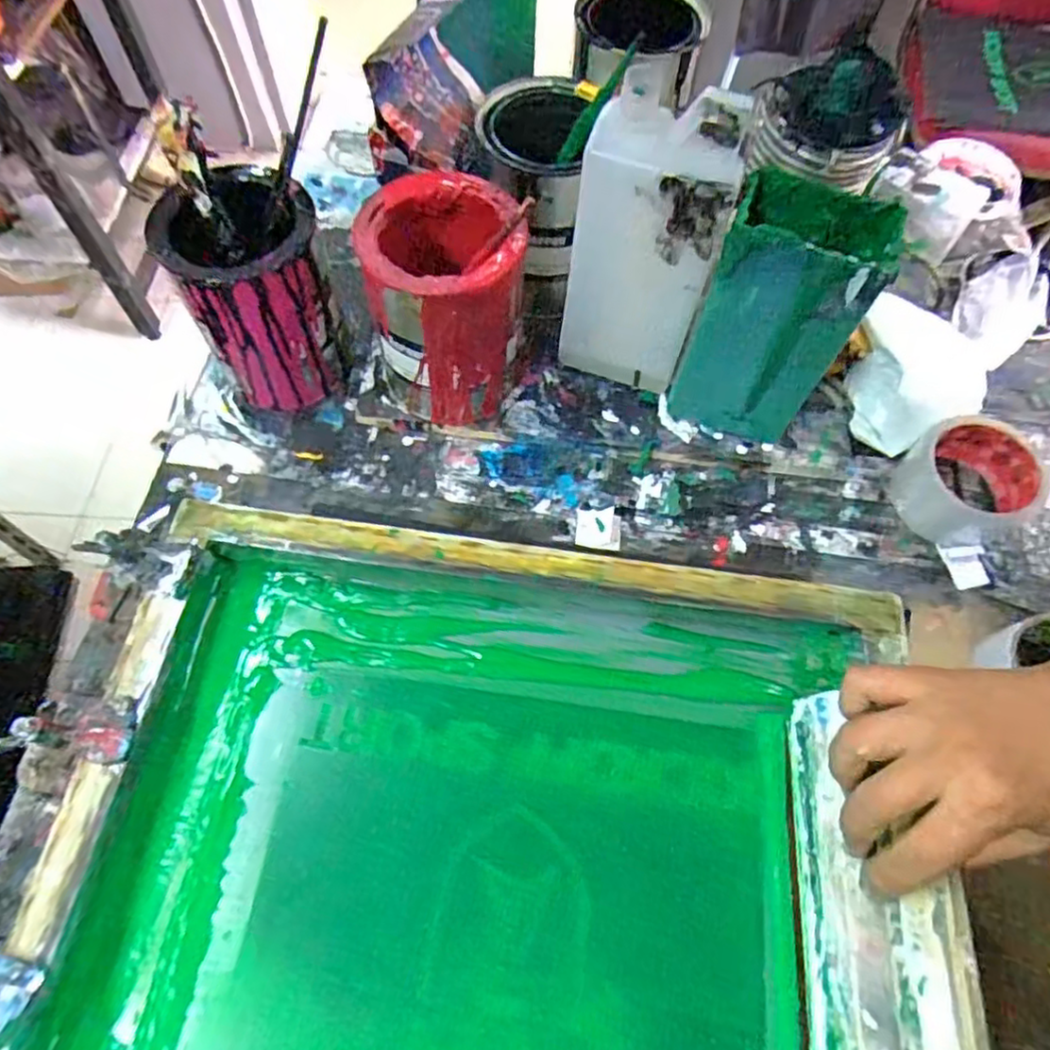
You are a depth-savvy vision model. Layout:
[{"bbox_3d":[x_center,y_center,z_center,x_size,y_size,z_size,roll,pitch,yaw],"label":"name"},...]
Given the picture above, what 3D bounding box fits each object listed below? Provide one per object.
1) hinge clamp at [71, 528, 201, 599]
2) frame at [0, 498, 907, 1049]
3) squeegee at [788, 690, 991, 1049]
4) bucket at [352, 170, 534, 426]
[{"bbox_3d":[-0.242,0.019,0.425,0.056,0.039,0.037,12,64,4],"label":"hinge clamp"},{"bbox_3d":[-0.026,0.199,0.396,0.469,0.062,0.399,9,65,2],"label":"frame"},{"bbox_3d":[0.182,0.222,0.339,0.030,0.104,0.260,17,60,-19],"label":"squeegee"},{"bbox_3d":[-0.056,-0.152,0.495,0.104,0.161,0.113,1,65,-2],"label":"bucket"}]

